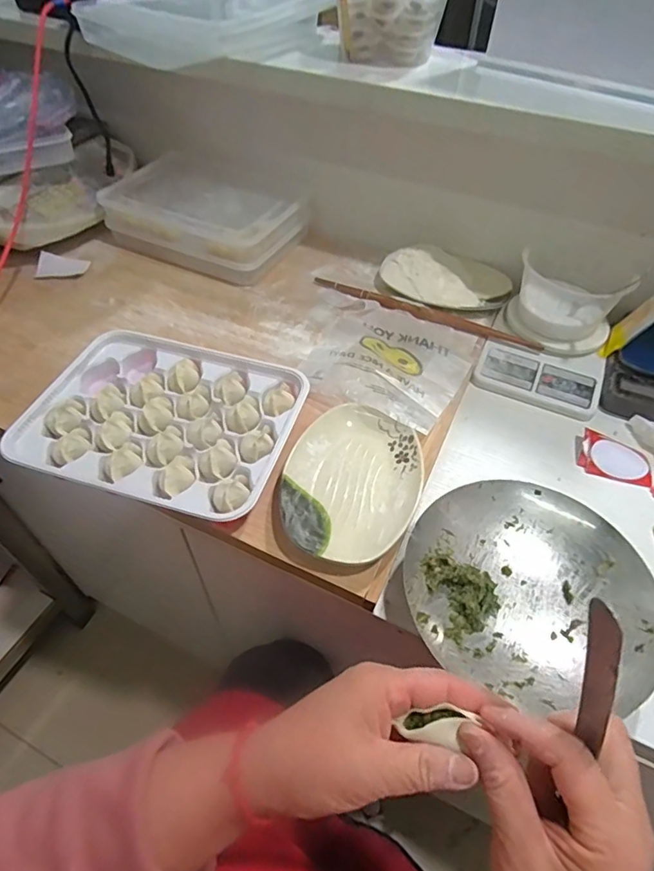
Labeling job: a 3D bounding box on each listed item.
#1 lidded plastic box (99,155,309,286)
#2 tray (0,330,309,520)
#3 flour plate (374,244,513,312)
[{"bbox_3d":[-0.198,-0.383,0.837,0.302,0.081,0.225,22,53,16],"label":"lidded plastic box"},{"bbox_3d":[-0.181,-0.022,0.560,0.285,0.029,0.218,13,51,8],"label":"tray"},{"bbox_3d":[0.180,-0.239,0.745,0.200,0.036,0.127,12,51,8],"label":"flour plate"}]

